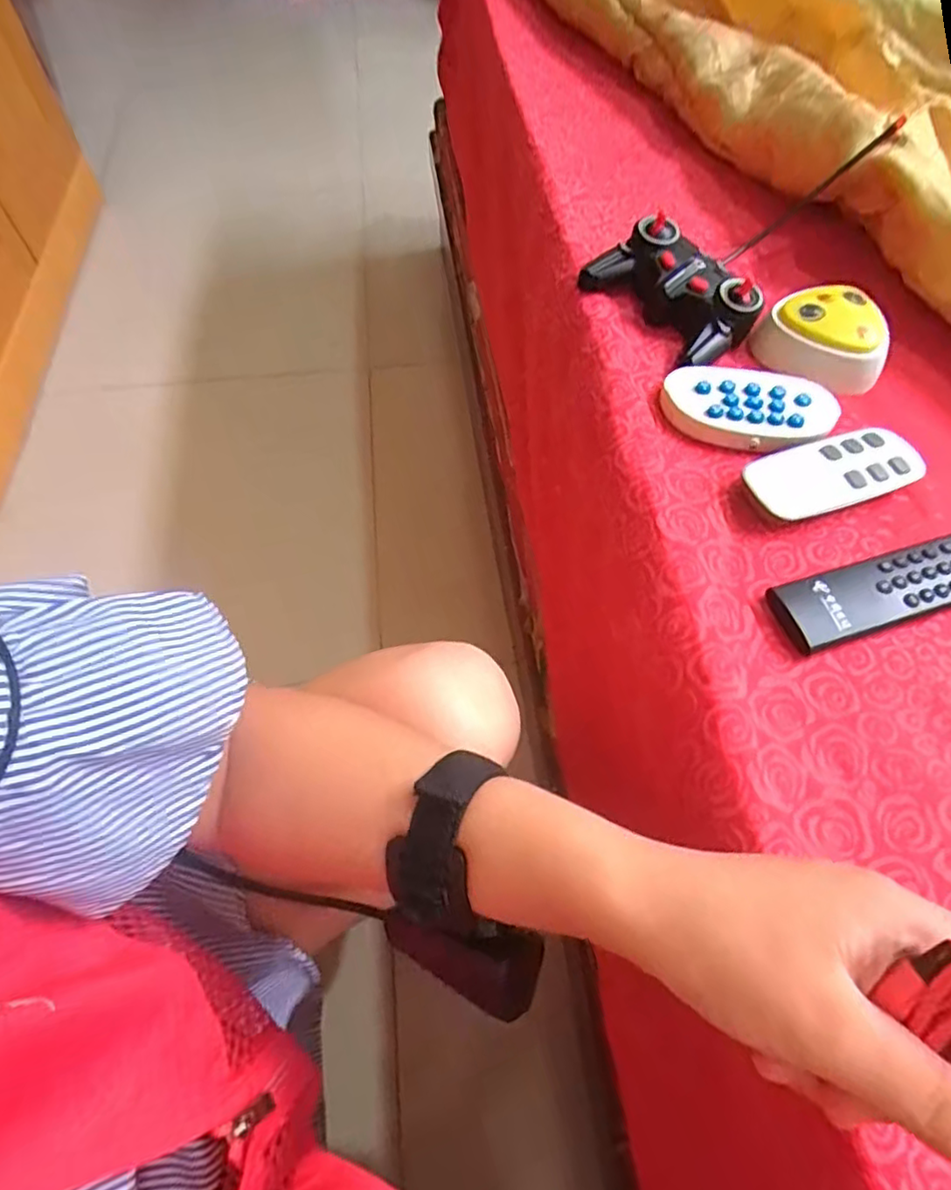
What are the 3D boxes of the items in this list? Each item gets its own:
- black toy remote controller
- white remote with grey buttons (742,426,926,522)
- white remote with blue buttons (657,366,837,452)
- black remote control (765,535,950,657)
[{"bbox_3d":[0.203,-0.280,0.478,0.228,0.070,0.119,-39,68,-22],"label":"black toy remote controller"},{"bbox_3d":[0.222,-0.075,0.387,0.105,0.022,0.051,-16,62,-11],"label":"white remote with grey buttons"},{"bbox_3d":[0.185,-0.130,0.418,0.112,0.015,0.066,15,60,6],"label":"white remote with blue buttons"},{"bbox_3d":[0.258,-0.010,0.353,0.181,0.012,0.041,-14,61,-11],"label":"black remote control"}]

